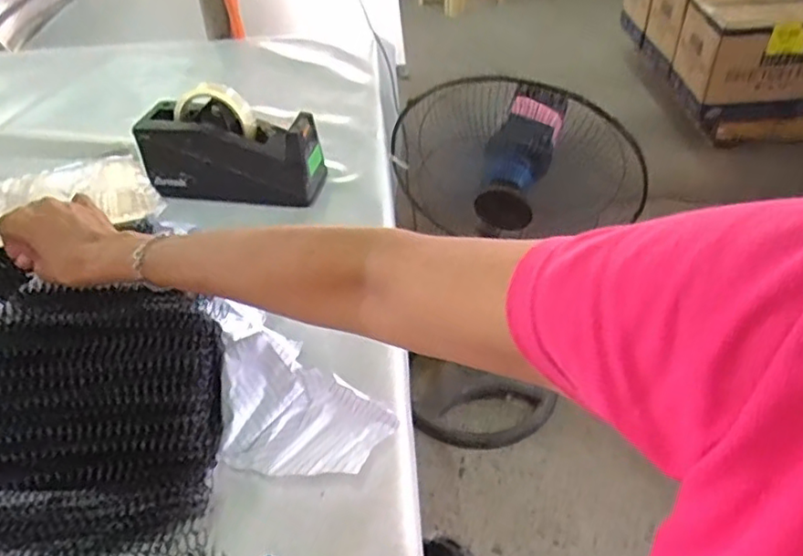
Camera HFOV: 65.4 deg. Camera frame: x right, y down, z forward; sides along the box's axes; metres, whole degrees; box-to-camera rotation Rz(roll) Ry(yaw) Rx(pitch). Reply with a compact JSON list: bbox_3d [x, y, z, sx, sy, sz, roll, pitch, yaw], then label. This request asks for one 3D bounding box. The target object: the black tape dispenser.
[{"bbox_3d":[-0.197,-0.151,0.726,0.202,0.111,0.070,1,41,4],"label":"black tape dispenser"}]

